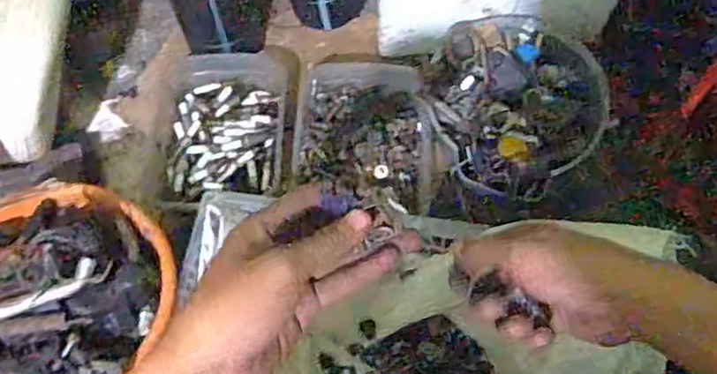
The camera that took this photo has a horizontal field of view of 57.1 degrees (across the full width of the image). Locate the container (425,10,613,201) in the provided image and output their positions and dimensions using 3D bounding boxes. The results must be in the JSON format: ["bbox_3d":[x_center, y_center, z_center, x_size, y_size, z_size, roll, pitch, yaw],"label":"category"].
[{"bbox_3d":[0.203,-0.109,0.857,0.229,0.076,0.259,16,66,8],"label":"container"}]

